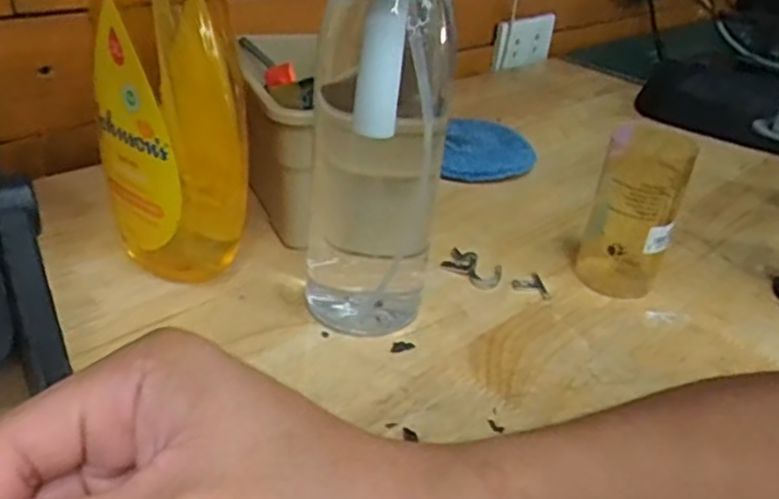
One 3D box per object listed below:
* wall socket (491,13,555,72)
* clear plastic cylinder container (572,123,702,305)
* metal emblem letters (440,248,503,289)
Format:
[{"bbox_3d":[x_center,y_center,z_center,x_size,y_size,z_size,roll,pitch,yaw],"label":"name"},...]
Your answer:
[{"bbox_3d":[0.183,-0.282,0.950,0.107,0.066,0.022,-17,43,-31],"label":"wall socket"},{"bbox_3d":[0.154,-0.024,0.439,0.052,0.104,0.055,16,32,15],"label":"clear plastic cylinder container"},{"bbox_3d":[0.055,0.012,0.454,0.043,0.004,0.032,24,35,27],"label":"metal emblem letters"}]

